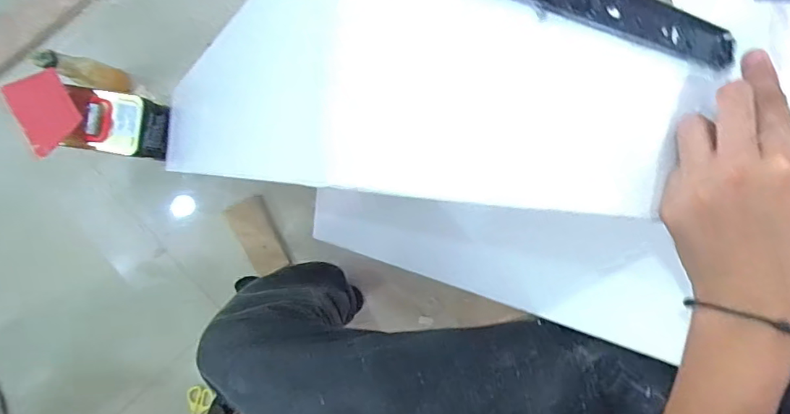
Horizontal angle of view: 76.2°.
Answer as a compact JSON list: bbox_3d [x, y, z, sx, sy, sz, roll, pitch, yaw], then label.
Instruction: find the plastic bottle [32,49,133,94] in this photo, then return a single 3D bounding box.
[{"bbox_3d":[-0.505,-0.223,0.830,0.051,0.186,0.046,22,93,4],"label":"plastic bottle"}]

